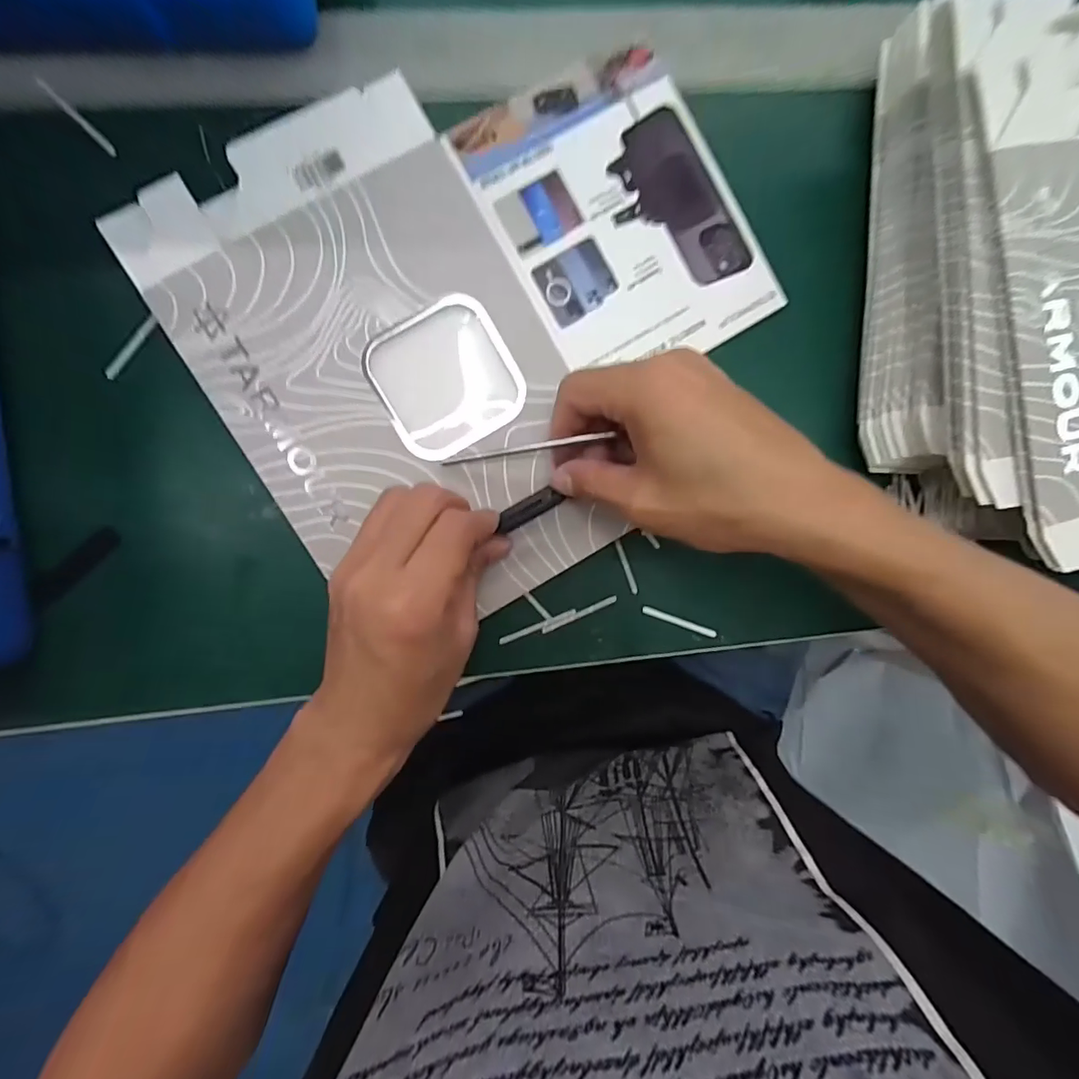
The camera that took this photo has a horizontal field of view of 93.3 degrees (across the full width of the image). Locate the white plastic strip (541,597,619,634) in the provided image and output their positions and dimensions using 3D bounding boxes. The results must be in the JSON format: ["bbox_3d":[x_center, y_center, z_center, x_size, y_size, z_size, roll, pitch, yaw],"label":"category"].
[{"bbox_3d":[0.022,0.042,0.279,0.044,0.004,0.004,-23,97,-5],"label":"white plastic strip"}]

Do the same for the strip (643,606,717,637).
[{"bbox_3d":[0.079,0.046,0.285,0.045,0.004,0.004,20,92,-8],"label":"strip"}]

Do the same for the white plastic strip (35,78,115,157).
[{"bbox_3d":[-0.212,-0.194,0.234,0.038,0.004,0.004,45,88,-8],"label":"white plastic strip"}]

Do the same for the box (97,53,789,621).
[{"bbox_3d":[-0.021,-0.108,0.262,0.276,0.008,0.245,-30,98,-4],"label":"box"}]

